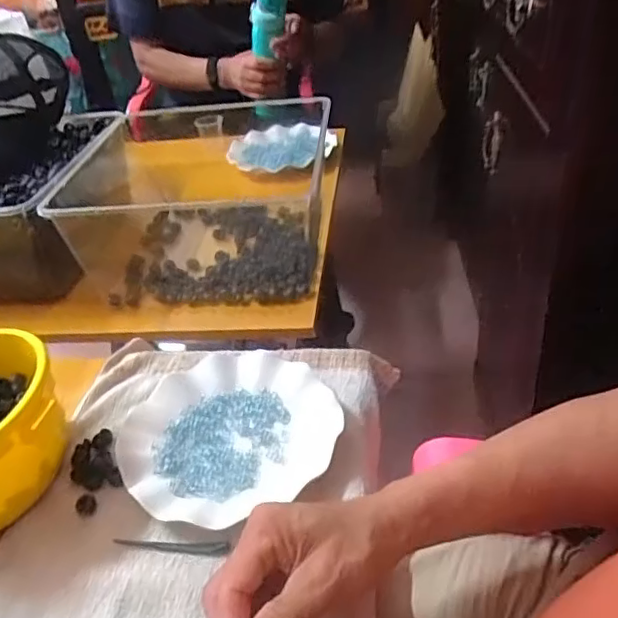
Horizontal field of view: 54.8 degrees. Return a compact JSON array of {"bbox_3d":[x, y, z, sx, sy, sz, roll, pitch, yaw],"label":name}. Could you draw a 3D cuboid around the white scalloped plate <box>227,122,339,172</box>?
[{"bbox_3d":[-0.044,-0.274,0.992,0.172,0.022,0.102,-3,53,3],"label":"white scalloped plate"}]

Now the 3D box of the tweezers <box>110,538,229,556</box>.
[{"bbox_3d":[-0.104,0.177,0.447,0.090,0.012,0.009,1,37,11],"label":"tweezers"}]

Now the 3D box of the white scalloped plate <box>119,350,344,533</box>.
[{"bbox_3d":[-0.069,0.104,0.515,0.177,0.024,0.174,-5,36,3],"label":"white scalloped plate"}]

